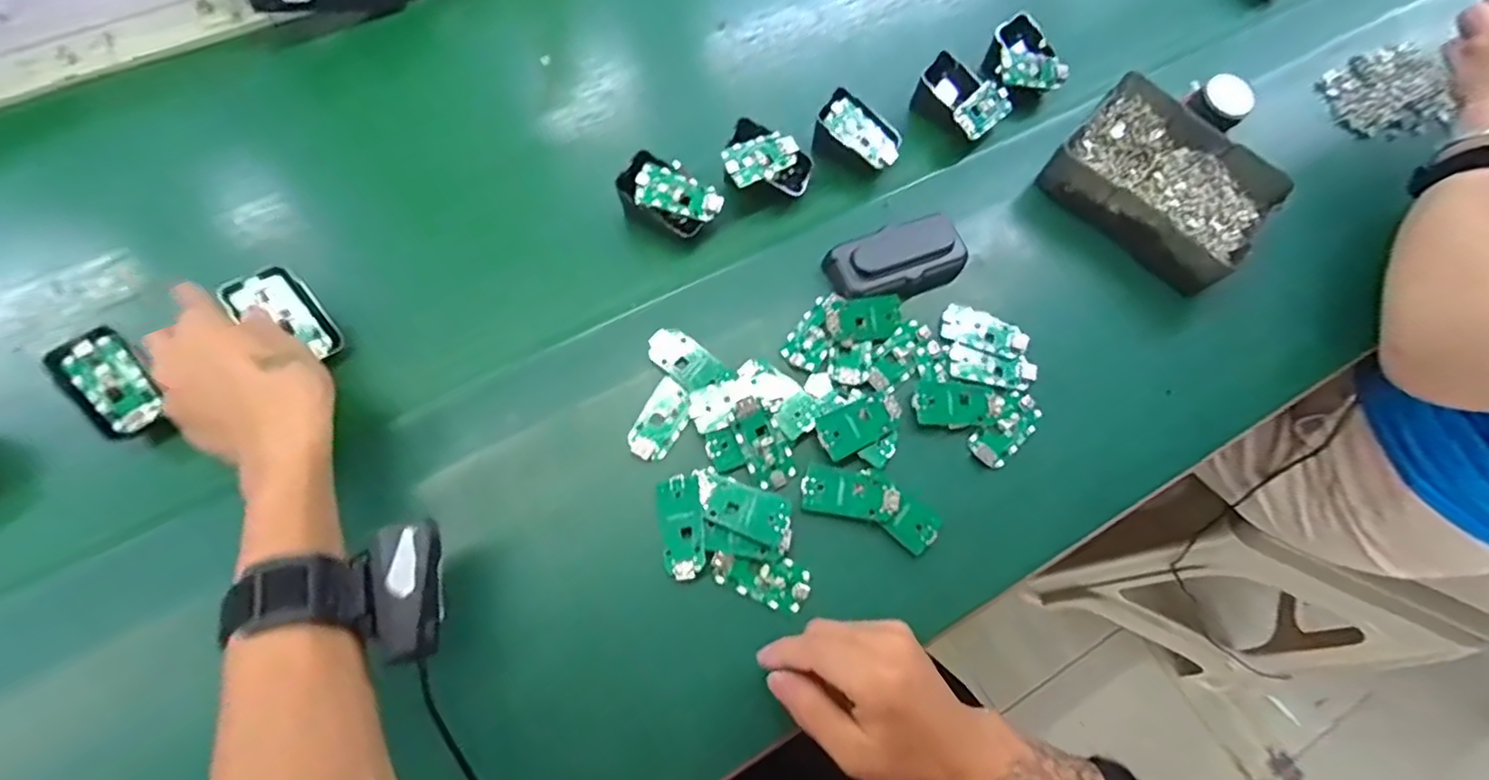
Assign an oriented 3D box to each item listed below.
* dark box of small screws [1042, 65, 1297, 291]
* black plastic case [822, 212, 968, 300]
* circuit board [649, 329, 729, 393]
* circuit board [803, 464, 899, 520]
[{"bbox_3d":[0.341,-0.169,0.515,0.156,0.048,0.122,40,72,12],"label":"dark box of small screws"},{"bbox_3d":[0.117,-0.099,0.481,0.105,0.029,0.051,-16,71,-9],"label":"black plastic case"},{"bbox_3d":[-0.042,-0.023,0.442,0.053,0.007,0.030,39,72,11],"label":"circuit board"},{"bbox_3d":[0.071,0.067,0.422,0.062,0.008,0.033,10,69,1],"label":"circuit board"}]

